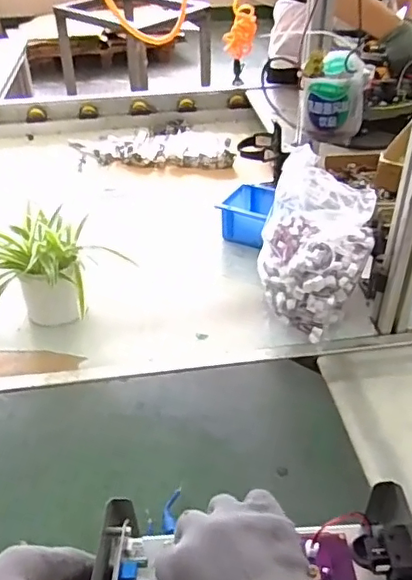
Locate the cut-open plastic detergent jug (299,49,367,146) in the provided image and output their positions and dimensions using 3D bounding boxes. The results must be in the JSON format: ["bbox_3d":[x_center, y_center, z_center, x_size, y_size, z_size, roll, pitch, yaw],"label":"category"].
[{"bbox_3d":[0.128,-0.197,0.569,0.061,0.071,0.065,6,39,9],"label":"cut-open plastic detergent jug"}]

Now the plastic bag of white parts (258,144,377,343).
[{"bbox_3d":[0.156,-0.057,0.812,0.154,0.195,0.189,9,39,13],"label":"plastic bag of white parts"}]

